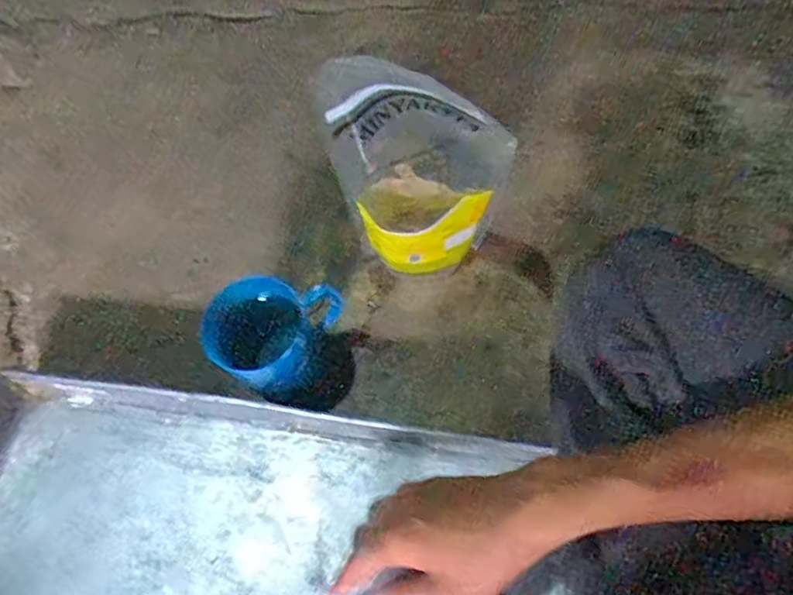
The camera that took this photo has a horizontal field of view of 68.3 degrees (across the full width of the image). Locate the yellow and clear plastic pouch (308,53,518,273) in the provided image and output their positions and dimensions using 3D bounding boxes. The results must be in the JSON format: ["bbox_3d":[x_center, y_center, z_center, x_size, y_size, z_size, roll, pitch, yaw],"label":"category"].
[{"bbox_3d":[0.020,-0.092,0.500,0.149,0.230,0.053,1,66,3],"label":"yellow and clear plastic pouch"}]

